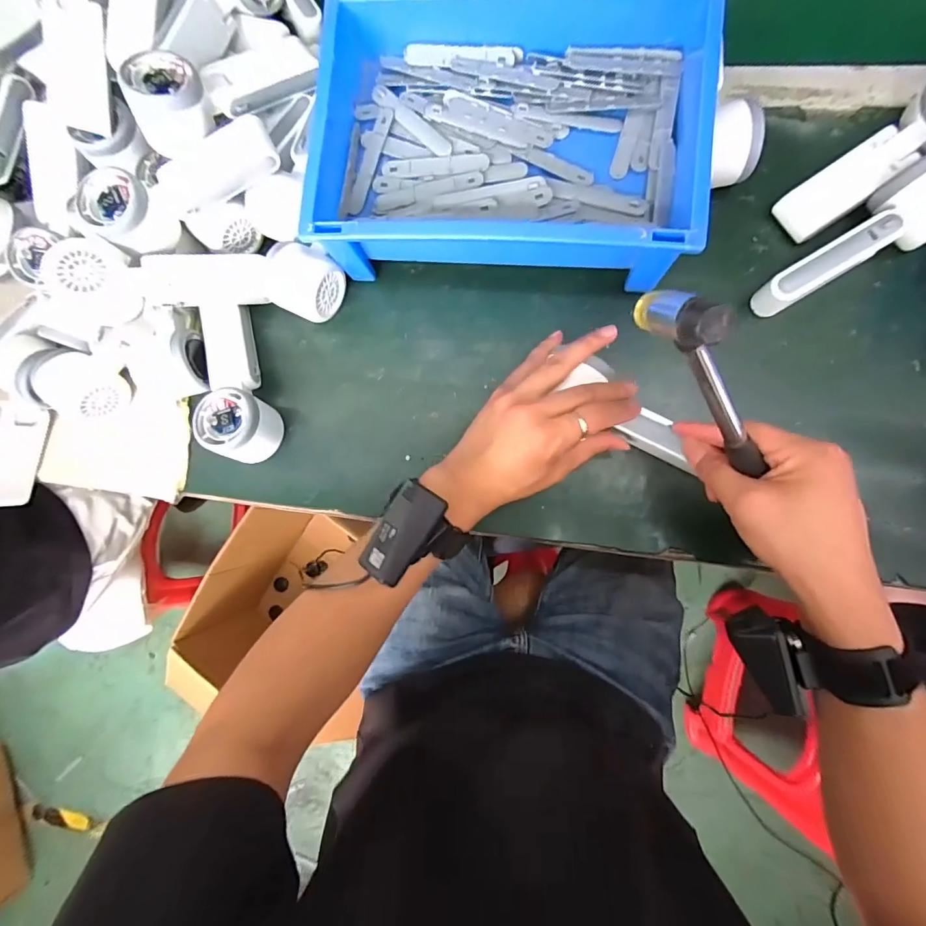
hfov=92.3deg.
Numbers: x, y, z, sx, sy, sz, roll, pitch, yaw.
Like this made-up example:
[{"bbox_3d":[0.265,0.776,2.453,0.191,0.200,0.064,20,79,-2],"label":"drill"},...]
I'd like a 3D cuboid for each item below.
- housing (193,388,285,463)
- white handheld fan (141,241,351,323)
[{"bbox_3d":[-0.199,-0.034,0.404,0.065,0.057,0.057,25,88,9],"label":"housing"},{"bbox_3d":[-0.194,-0.164,0.413,0.160,0.065,0.053,3,85,7],"label":"white handheld fan"}]

